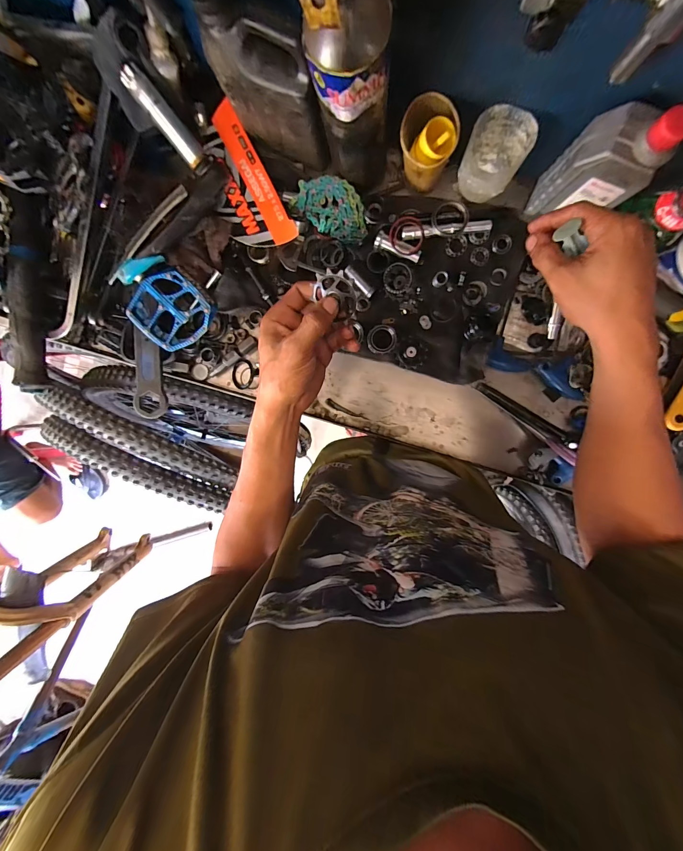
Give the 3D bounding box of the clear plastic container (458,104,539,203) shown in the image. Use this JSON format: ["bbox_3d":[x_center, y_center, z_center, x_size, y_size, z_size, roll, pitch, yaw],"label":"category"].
[{"bbox_3d":[0.196,-0.346,0.429,0.072,0.090,0.062,16,98,2],"label":"clear plastic container"}]

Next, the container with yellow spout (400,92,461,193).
[{"bbox_3d":[0.109,-0.359,0.426,0.068,0.094,0.073,-1,97,5],"label":"container with yellow spout"}]

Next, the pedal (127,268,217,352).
[{"bbox_3d":[-0.254,-0.172,0.491,0.103,0.018,0.099,-44,118,2],"label":"pedal"}]

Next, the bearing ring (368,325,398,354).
[{"bbox_3d":[0.062,-0.132,0.500,0.044,0.024,0.042,1,97,4],"label":"bearing ring"}]

